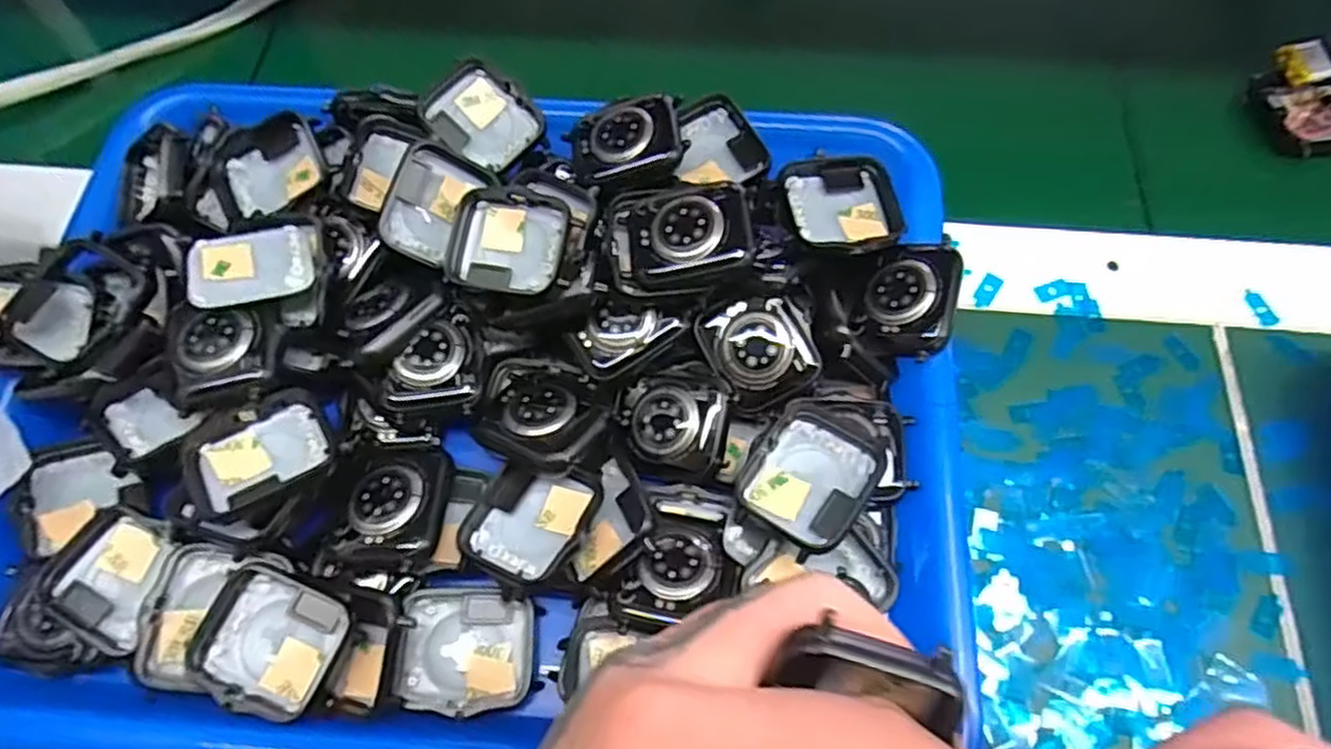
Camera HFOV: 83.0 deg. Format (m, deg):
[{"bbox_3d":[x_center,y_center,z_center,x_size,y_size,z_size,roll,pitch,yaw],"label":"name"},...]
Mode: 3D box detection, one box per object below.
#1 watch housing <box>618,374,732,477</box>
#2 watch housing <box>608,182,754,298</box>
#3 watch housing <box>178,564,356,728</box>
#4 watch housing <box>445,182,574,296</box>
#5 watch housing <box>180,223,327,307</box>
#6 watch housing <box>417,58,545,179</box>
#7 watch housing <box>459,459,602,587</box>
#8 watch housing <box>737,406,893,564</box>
[{"bbox_3d":[0.002,0.017,0.261,0.039,0.014,0.030,15,67,7],"label":"watch housing"},{"bbox_3d":[0.005,-0.048,0.260,0.049,0.010,0.038,-8,76,17],"label":"watch housing"},{"bbox_3d":[-0.120,0.083,0.231,0.042,0.009,0.037,19,68,9],"label":"watch housing"},{"bbox_3d":[-0.055,-0.048,0.268,0.041,0.010,0.036,11,86,9],"label":"watch housing"},{"bbox_3d":[-0.143,-0.039,0.263,0.043,0.011,0.033,-14,67,-6],"label":"watch housing"},{"bbox_3d":[-0.071,-0.100,0.297,0.042,0.010,0.035,44,76,-6],"label":"watch housing"},{"bbox_3d":[-0.044,0.048,0.248,0.037,0.014,0.038,23,68,10],"label":"watch housing"},{"bbox_3d":[0.047,0.034,0.243,0.036,0.013,0.043,35,71,15],"label":"watch housing"}]

